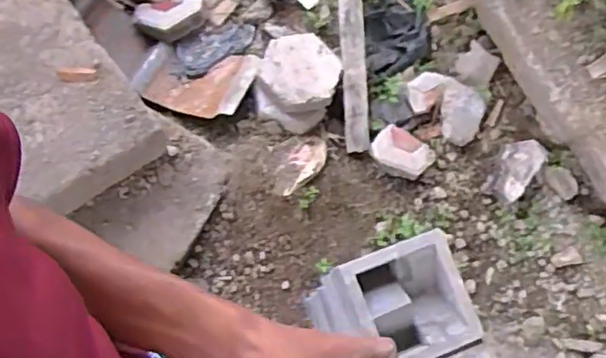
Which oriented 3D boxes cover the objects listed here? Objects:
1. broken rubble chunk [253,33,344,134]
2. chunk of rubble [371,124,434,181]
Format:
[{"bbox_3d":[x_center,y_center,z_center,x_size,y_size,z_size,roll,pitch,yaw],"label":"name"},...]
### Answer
[{"bbox_3d":[-0.015,-0.258,1.636,0.201,0.110,0.244,20,70,3],"label":"broken rubble chunk"},{"bbox_3d":[0.263,-0.068,1.648,0.157,0.064,0.116,26,75,10],"label":"chunk of rubble"}]

